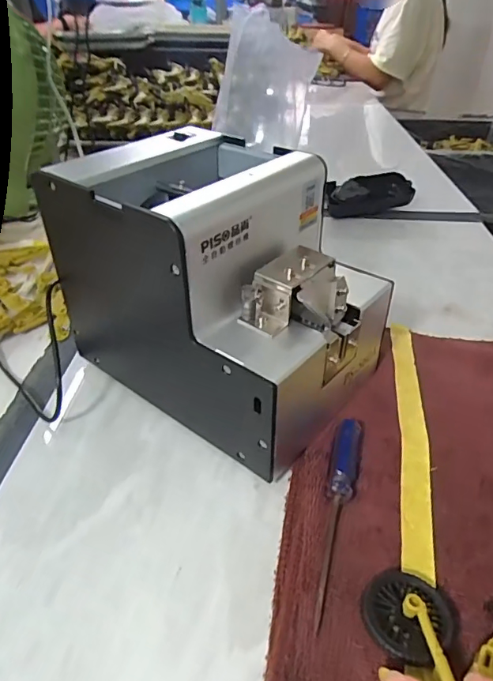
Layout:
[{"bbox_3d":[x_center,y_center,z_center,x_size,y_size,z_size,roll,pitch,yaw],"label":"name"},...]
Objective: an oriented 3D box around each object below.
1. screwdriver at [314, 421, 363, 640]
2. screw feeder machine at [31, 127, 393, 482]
[{"bbox_3d":[0.049,0.086,0.251,0.014,0.014,0.114,8,36,9],"label":"screwdriver"},{"bbox_3d":[-0.018,-0.043,0.310,0.187,0.128,0.134,22,44,28],"label":"screw feeder machine"}]

